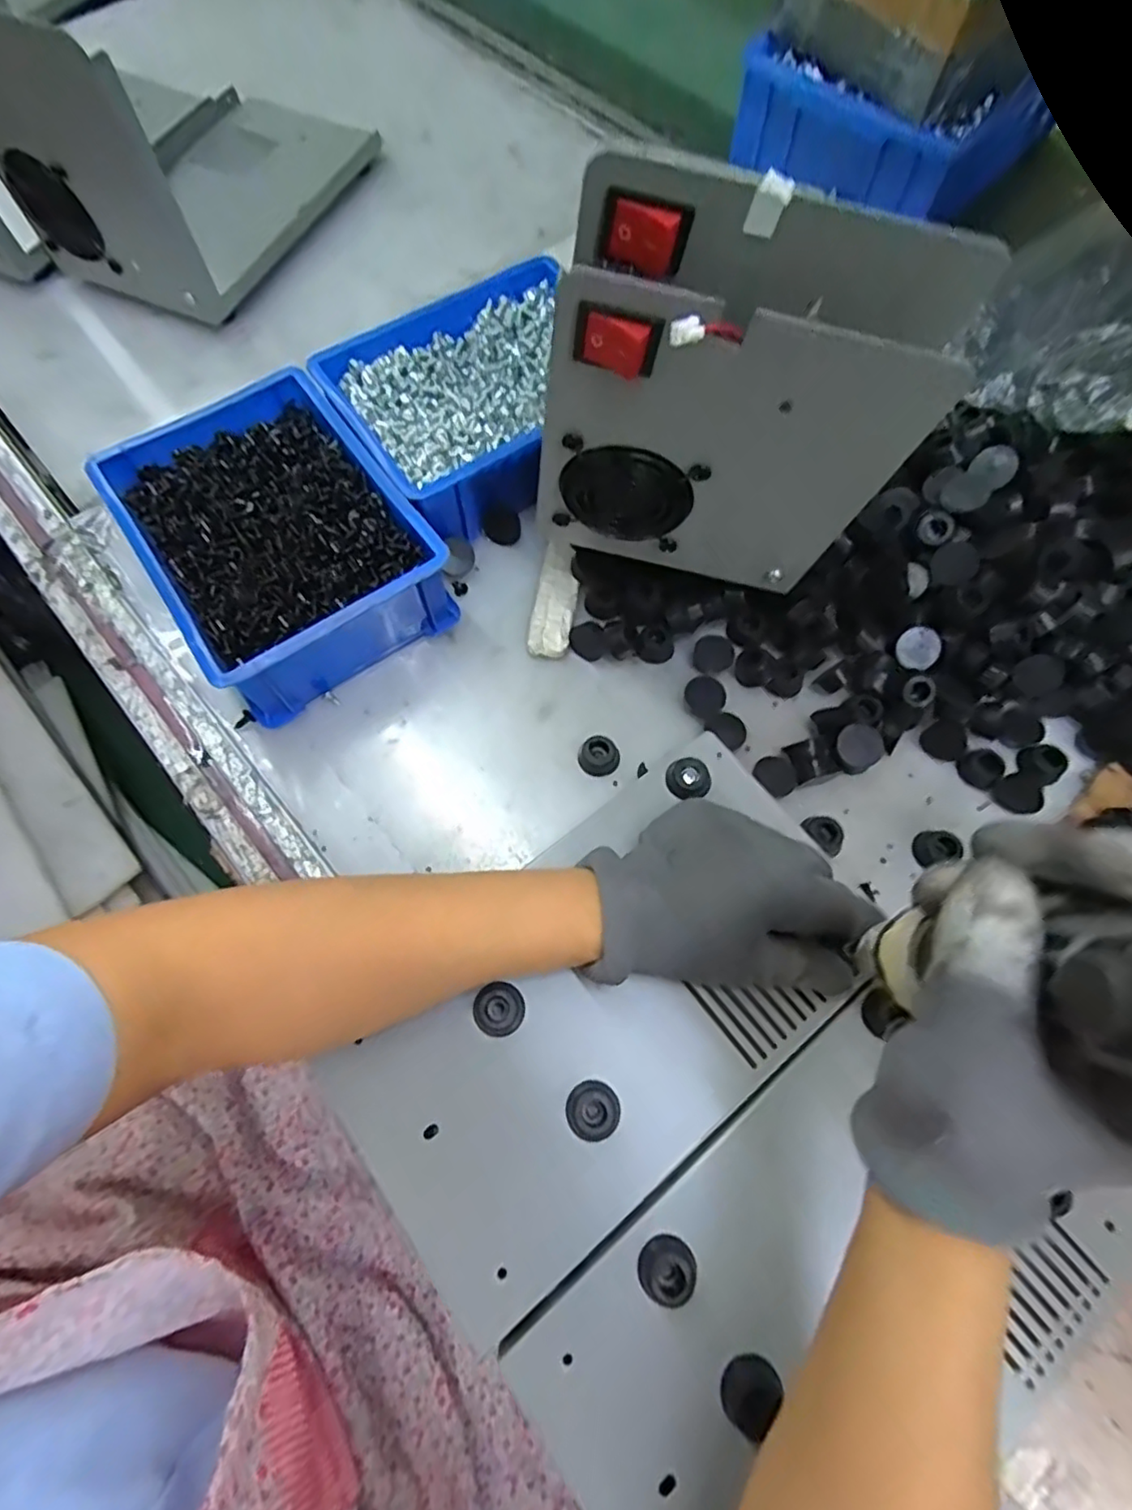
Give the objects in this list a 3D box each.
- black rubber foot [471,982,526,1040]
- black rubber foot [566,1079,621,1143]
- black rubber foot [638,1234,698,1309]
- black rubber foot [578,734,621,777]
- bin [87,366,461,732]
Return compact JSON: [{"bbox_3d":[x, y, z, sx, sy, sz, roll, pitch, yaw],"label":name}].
[{"bbox_3d":[-0.032,0.125,0.313,0.023,0.007,0.024,42,75,15],"label":"black rubber foot"},{"bbox_3d":[0.013,0.164,0.295,0.024,0.009,0.024,0,69,0],"label":"black rubber foot"},{"bbox_3d":[0.044,0.221,0.275,0.024,0.009,0.023,0,69,0],"label":"black rubber foot"},{"bbox_3d":[0.019,0.001,0.380,0.022,0.013,0.022,0,69,0],"label":"black rubber foot"},{"bbox_3d":[-0.180,-0.134,0.410,0.147,0.068,0.192,-35,73,-12],"label":"bin"}]

